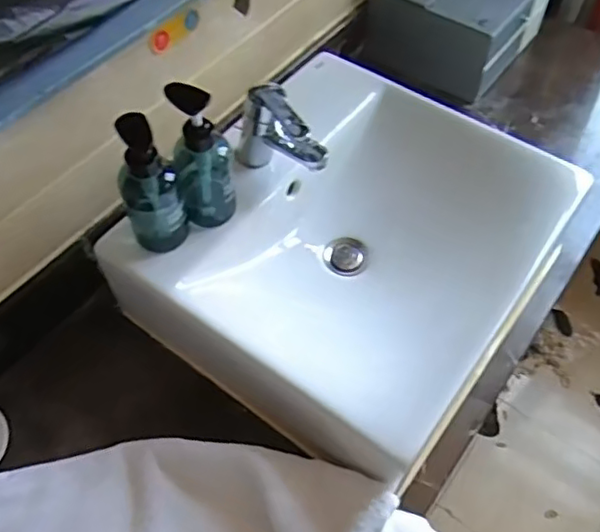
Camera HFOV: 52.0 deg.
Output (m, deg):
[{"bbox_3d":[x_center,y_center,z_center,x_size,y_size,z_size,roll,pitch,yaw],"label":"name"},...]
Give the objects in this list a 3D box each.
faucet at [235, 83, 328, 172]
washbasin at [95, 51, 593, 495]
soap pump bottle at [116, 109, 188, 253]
[{"bbox_3d":[-0.023,-0.161,0.814,0.133,0.125,0.050,32,61,21],"label":"faucet"},{"bbox_3d":[0.069,-0.034,0.858,0.491,0.145,0.518,31,61,21],"label":"washbasin"},{"bbox_3d":[-0.179,-0.092,0.726,0.066,0.186,0.058,-20,57,-13],"label":"soap pump bottle"}]

